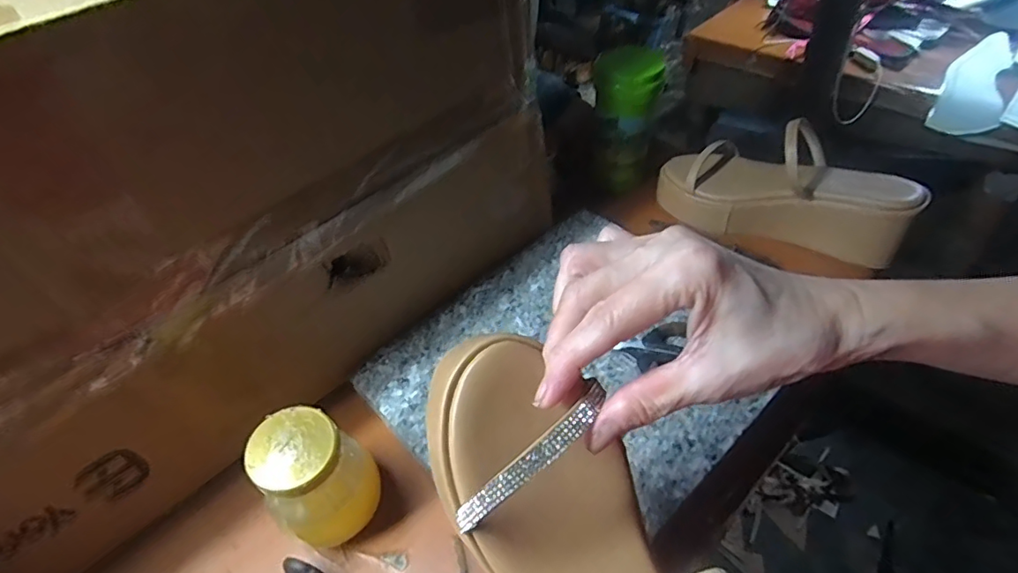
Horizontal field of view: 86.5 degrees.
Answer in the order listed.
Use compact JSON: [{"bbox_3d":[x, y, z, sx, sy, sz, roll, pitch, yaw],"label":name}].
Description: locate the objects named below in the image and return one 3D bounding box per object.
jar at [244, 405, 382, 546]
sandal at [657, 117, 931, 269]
[{"bbox_3d":[-0.126,0.133,0.367,0.061,0.100,0.057,-4,46,4],"label":"jar"},{"bbox_3d":[0.268,-0.105,0.532,0.227,0.105,0.084,23,53,26],"label":"sandal"}]

